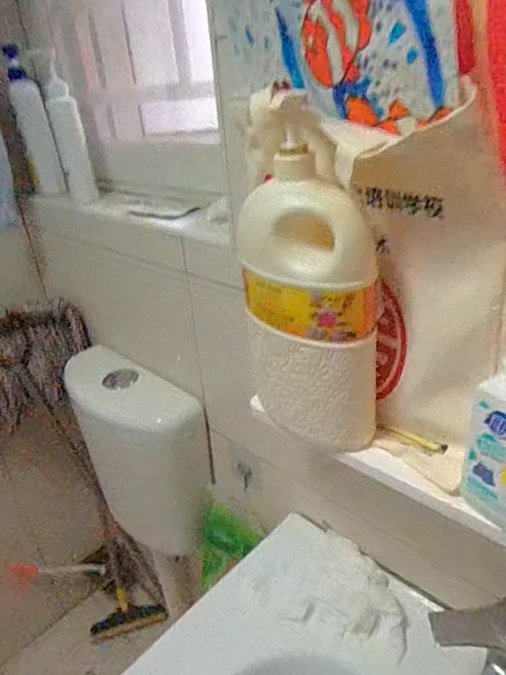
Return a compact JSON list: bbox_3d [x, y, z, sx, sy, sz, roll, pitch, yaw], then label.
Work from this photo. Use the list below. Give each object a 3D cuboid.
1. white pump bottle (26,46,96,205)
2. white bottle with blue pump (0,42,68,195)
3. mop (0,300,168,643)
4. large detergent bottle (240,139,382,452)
[{"bbox_3d":[-0.334,-0.367,0.859,0.061,0.228,0.058,-13,28,-16],"label":"white pump bottle"},{"bbox_3d":[-0.434,-0.424,0.956,0.054,0.265,0.056,-13,28,-16],"label":"white bottle with blue pump"},{"bbox_3d":[-0.477,0.431,1.222,0.226,1.065,0.332,19,34,38],"label":"mop"},{"bbox_3d":[0.050,-0.023,0.444,0.072,0.258,0.121,-21,31,-29],"label":"large detergent bottle"}]

